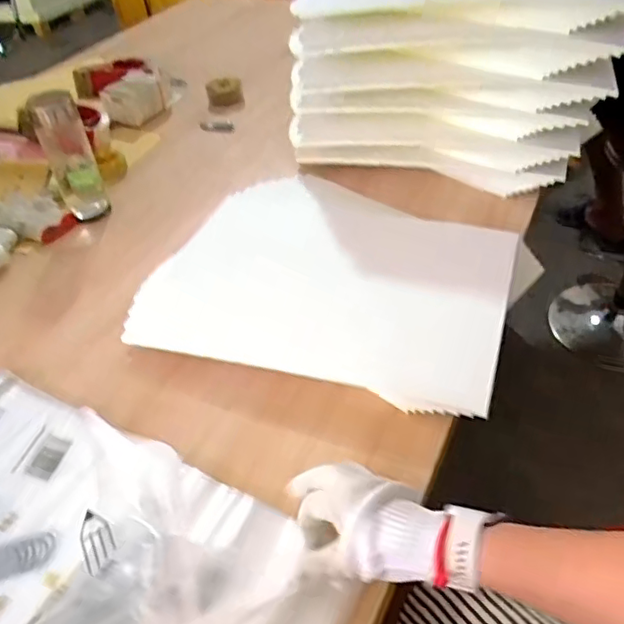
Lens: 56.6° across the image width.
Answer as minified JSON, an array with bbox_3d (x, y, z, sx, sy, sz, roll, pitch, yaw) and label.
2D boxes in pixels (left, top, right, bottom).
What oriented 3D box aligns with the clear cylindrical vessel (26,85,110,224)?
[{"bbox_3d":[-0.363,-0.227,0.867,0.073,0.180,0.066,-20,44,-16],"label":"clear cylindrical vessel"}]

